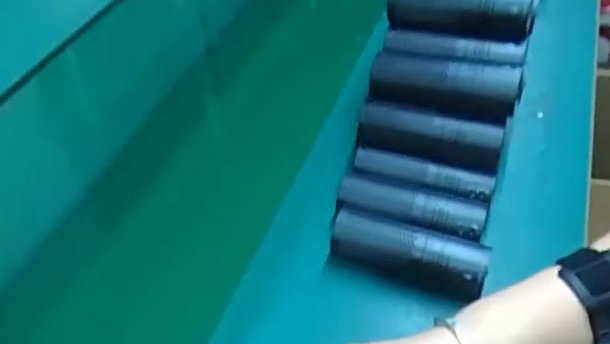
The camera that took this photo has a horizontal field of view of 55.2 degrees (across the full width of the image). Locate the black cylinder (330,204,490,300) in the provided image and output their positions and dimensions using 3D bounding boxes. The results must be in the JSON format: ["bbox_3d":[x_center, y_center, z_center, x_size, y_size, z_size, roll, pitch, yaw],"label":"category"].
[{"bbox_3d":[0.111,0.087,0.627,0.163,0.047,0.057,18,49,20],"label":"black cylinder"}]

